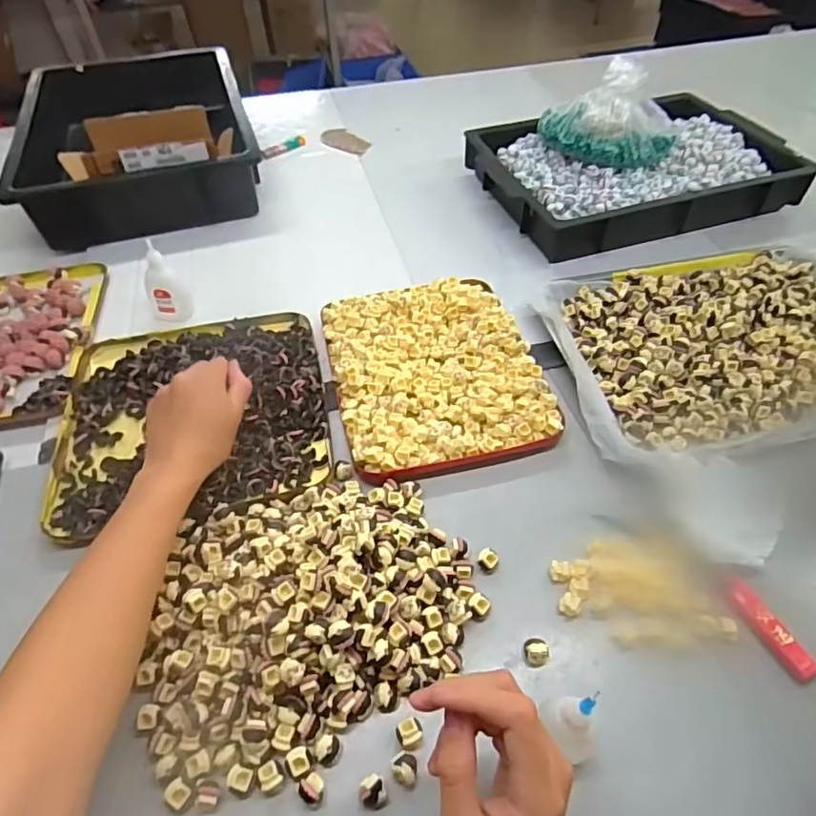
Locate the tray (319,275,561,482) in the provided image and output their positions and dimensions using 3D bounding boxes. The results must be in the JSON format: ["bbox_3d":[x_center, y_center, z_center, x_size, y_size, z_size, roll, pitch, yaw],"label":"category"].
[{"bbox_3d":[0.025,-0.044,0.552,0.194,0.028,0.239,-11,50,-7],"label":"tray"}]

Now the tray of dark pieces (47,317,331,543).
[{"bbox_3d":[-0.205,0.001,0.530,0.240,0.023,0.246,-9,49,-9],"label":"tray of dark pieces"}]

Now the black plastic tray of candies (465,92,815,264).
[{"bbox_3d":[0.311,-0.342,0.777,0.401,0.062,0.277,-15,50,-10],"label":"black plastic tray of candies"}]

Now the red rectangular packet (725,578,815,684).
[{"bbox_3d":[0.255,0.155,0.386,0.020,0.010,0.072,-18,51,-13],"label":"red rectangular packet"}]

